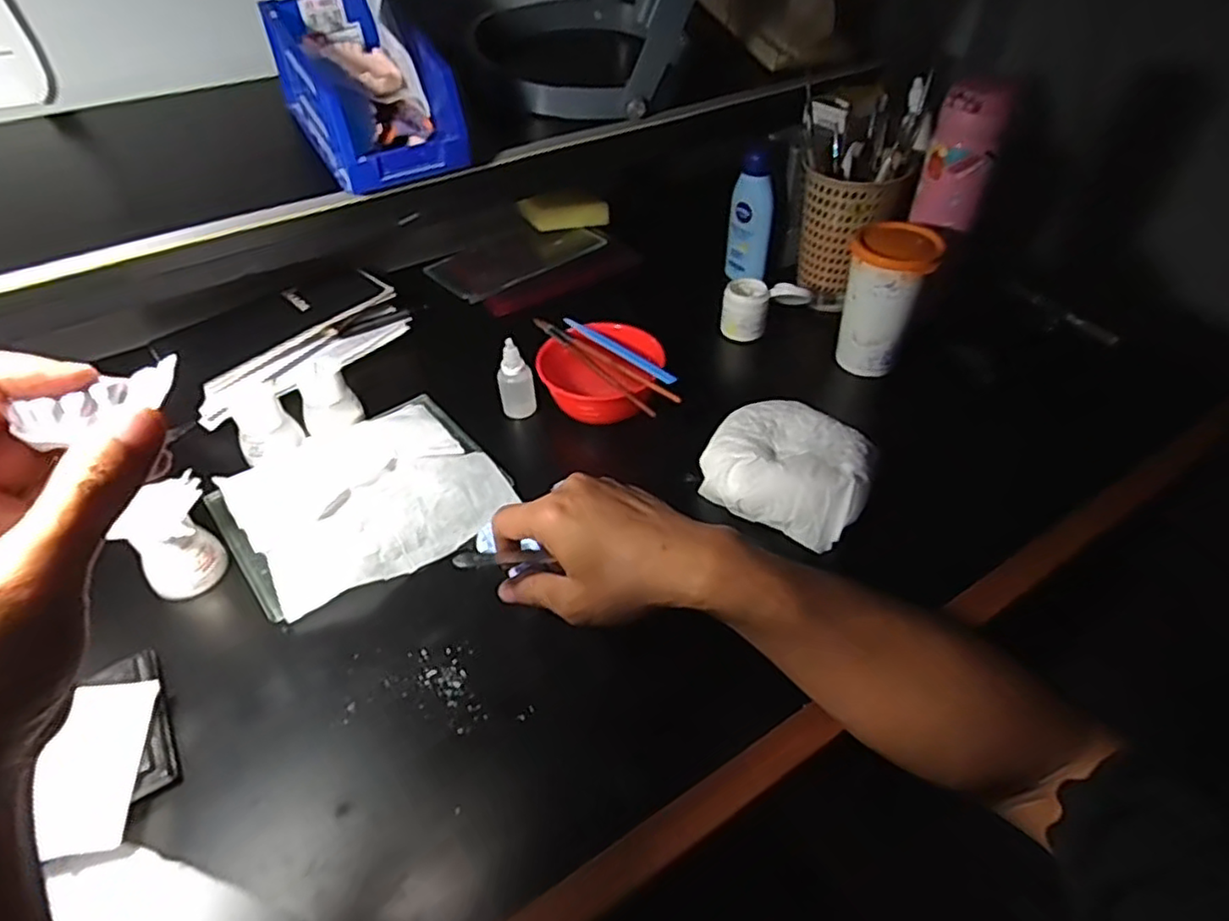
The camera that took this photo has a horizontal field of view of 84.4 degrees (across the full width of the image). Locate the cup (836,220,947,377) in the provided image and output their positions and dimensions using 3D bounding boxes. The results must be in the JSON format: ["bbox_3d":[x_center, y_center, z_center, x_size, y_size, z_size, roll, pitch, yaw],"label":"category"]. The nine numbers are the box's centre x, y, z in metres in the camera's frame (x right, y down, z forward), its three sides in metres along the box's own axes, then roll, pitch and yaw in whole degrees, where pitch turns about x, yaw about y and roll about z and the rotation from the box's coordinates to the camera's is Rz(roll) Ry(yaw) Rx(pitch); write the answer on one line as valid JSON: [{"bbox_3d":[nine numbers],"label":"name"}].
[{"bbox_3d":[0.246,-0.147,0.628,0.073,0.125,0.076,18,48,17],"label":"cup"}]

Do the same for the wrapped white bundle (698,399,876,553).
[{"bbox_3d":[0.139,0.000,0.538,0.125,0.039,0.113,24,50,23],"label":"wrapped white bundle"}]

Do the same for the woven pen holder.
[{"bbox_3d":[0.241,-0.232,0.704,0.086,0.134,0.082,-27,51,-24],"label":"woven pen holder"}]

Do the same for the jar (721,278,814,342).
[{"bbox_3d":[0.151,-0.152,0.686,0.083,0.053,0.039,10,46,11],"label":"jar"}]

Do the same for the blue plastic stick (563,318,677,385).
[{"bbox_3d":[0.003,-0.101,0.607,0.135,0.006,0.012,35,55,30],"label":"blue plastic stick"}]

